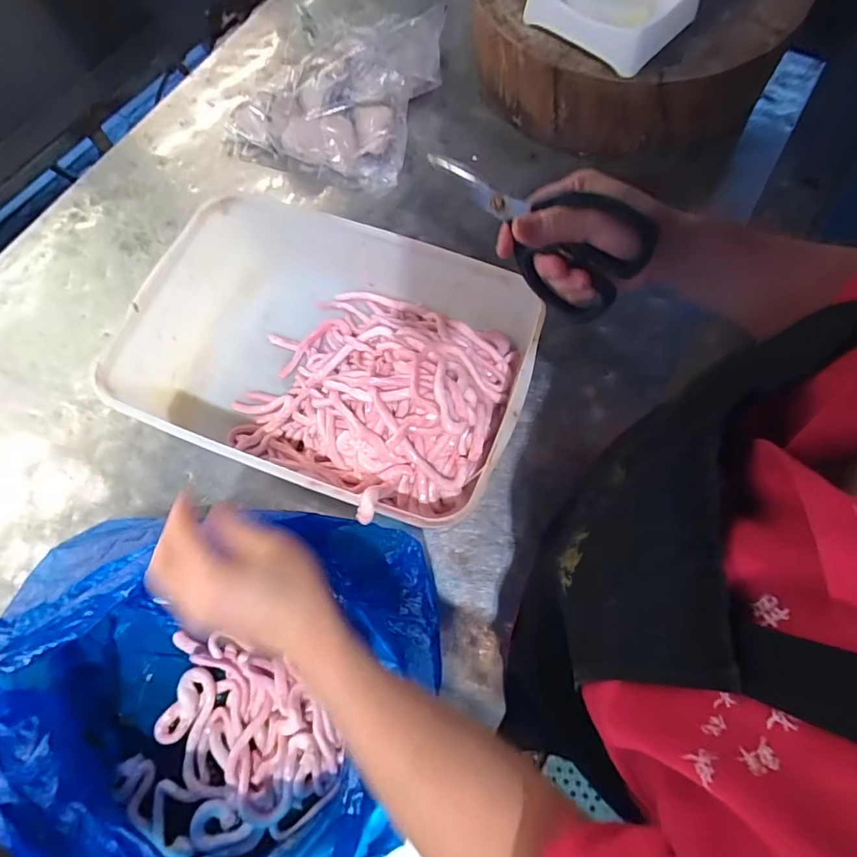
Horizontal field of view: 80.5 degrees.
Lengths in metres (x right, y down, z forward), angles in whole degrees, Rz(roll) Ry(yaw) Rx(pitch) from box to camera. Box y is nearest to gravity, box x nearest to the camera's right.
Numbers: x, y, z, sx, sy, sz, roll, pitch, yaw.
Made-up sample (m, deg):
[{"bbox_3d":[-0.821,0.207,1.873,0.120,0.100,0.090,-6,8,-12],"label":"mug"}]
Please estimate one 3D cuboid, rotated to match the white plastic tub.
[{"bbox_3d":[-0.096,-0.065,0.507,0.368,0.106,0.251,19,70,10],"label":"white plastic tub"}]

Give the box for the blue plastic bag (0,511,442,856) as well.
[{"bbox_3d":[-0.185,0.210,0.417,0.369,0.102,0.265,2,68,3],"label":"blue plastic bag"}]

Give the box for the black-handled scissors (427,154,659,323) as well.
[{"bbox_3d":[0.072,-0.136,0.373,0.157,0.091,0.014,25,49,10],"label":"black-handled scissors"}]

